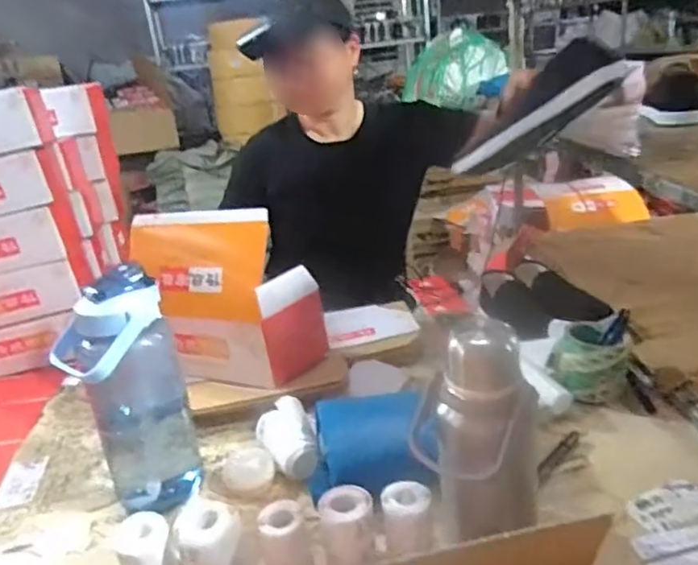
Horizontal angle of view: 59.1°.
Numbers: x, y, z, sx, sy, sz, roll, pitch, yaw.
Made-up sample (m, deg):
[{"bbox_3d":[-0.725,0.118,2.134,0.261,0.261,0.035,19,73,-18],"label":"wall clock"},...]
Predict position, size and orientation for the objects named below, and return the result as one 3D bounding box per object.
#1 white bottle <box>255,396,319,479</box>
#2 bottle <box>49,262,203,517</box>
[{"bbox_3d":[-0.078,0.206,0.796,0.072,0.052,0.135,-11,22,-11],"label":"white bottle"},{"bbox_3d":[-0.253,0.141,0.719,0.121,0.292,0.088,-18,24,-26],"label":"bottle"}]

